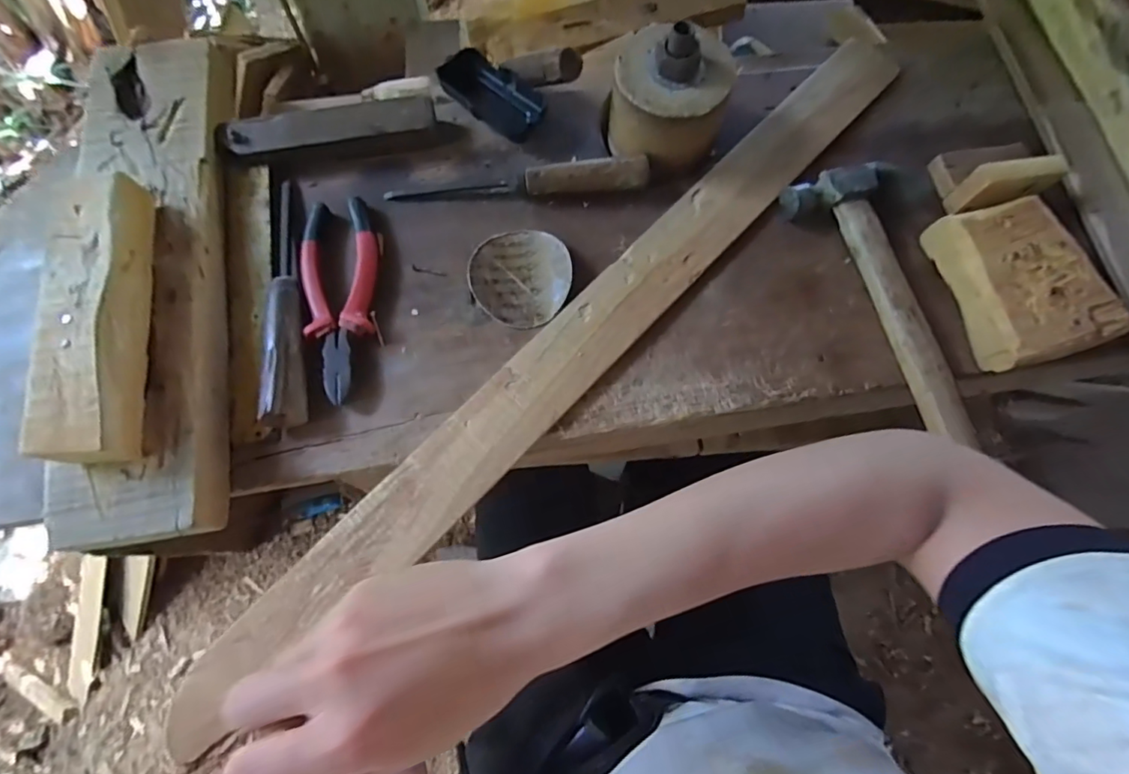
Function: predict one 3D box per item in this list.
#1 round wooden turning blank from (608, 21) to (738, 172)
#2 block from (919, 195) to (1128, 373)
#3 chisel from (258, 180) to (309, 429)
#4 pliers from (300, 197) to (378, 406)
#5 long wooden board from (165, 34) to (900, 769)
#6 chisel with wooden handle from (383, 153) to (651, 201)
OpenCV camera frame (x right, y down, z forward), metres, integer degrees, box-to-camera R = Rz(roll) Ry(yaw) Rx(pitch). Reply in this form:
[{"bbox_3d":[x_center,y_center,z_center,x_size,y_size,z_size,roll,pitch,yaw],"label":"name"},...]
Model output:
[{"bbox_3d":[0.092,-0.253,0.455,0.096,0.095,0.094,1,73,-2],"label":"round wooden turning blank"},{"bbox_3d":[0.371,-0.086,0.428,0.094,0.038,0.133,-17,74,-7],"label":"block"},{"bbox_3d":[-0.234,-0.078,0.435,0.029,0.021,0.230,-10,73,-5],"label":"chisel"},{"bbox_3d":[-0.190,-0.076,0.443,0.059,0.016,0.184,-6,73,-4],"label":"pliers"},{"bbox_3d":[0.028,-0.049,0.439,0.070,0.016,0.810,43,77,13],"label":"long wooden board"},{"bbox_3d":[-0.043,-0.184,0.468,0.234,0.029,0.023,-2,73,-3],"label":"chisel with wooden handle"}]

